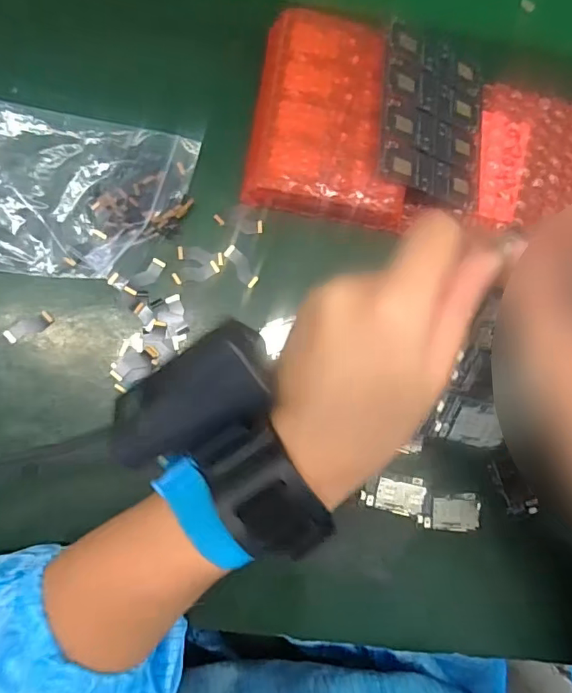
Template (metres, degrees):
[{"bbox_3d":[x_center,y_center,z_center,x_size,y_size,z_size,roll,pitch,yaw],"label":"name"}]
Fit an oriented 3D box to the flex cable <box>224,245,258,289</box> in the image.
[{"bbox_3d":[-0.028,-0.048,0.304,0.010,0.004,0.027,-36,89,-8],"label":"flex cable"}]

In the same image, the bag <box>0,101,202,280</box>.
[{"bbox_3d":[-0.132,-0.090,0.290,0.147,0.016,0.096,5,84,-6],"label":"bag"}]

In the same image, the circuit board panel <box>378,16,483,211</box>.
[{"bbox_3d":[0.091,-0.141,0.306,0.079,0.004,0.102,5,86,-29],"label":"circuit board panel"}]

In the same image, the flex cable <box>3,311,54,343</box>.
[{"bbox_3d":[-0.148,-0.011,0.287,0.027,0.004,0.010,-26,88,-8],"label":"flex cable"}]

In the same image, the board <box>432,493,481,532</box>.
[{"bbox_3d":[0.103,0.100,0.300,0.029,0.004,0.021,0,85,-6],"label":"board"}]

